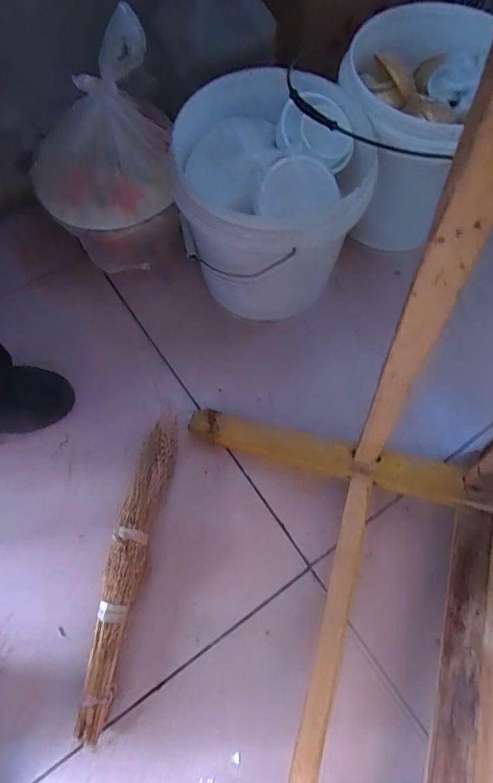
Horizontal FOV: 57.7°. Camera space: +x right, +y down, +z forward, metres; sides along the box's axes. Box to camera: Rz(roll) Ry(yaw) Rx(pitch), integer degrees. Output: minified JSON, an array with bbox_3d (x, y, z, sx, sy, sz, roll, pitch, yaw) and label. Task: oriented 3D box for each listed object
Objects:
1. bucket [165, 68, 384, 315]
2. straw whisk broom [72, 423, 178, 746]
[{"bbox_3d":[0.031,-0.243,0.616,0.237,0.246,0.249,13,69,6],"label":"bucket"},{"bbox_3d":[-0.145,0.209,0.550,0.053,0.047,0.361,10,69,5],"label":"straw whisk broom"}]

